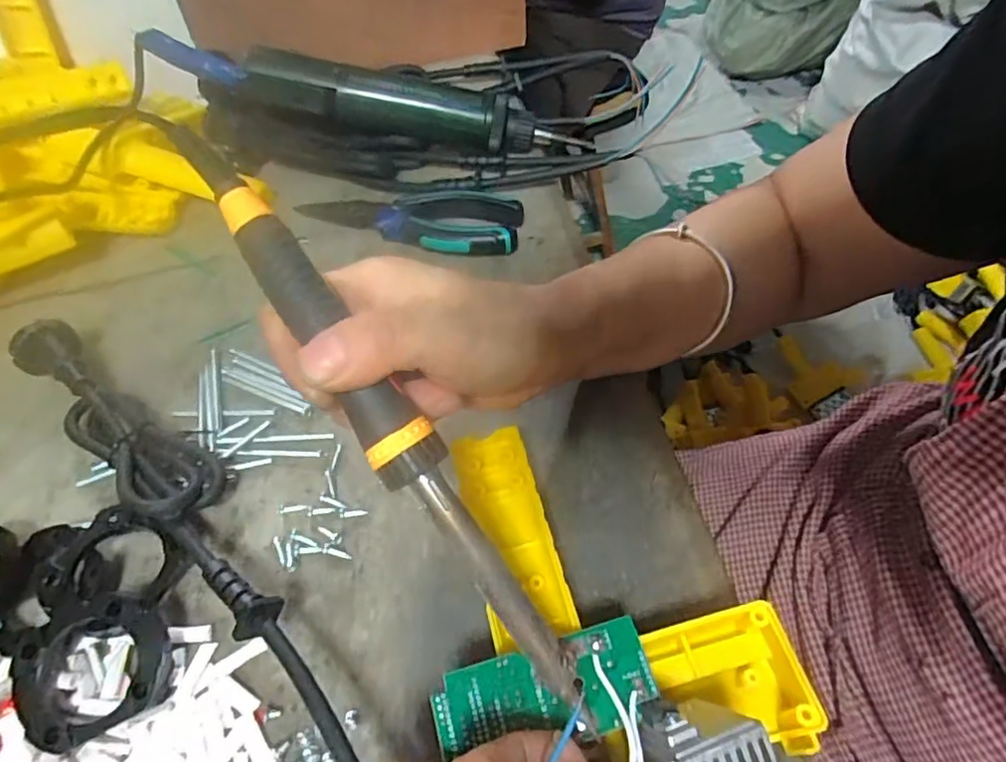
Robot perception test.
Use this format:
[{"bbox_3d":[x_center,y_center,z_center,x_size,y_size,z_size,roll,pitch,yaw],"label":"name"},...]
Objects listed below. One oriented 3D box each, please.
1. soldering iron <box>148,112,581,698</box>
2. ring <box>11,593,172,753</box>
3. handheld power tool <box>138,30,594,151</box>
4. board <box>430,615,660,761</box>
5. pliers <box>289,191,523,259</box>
[{"bbox_3d":[-0.044,0.008,0.201,0.021,0.019,0.227,-34,89,-19],"label":"soldering iron"},{"bbox_3d":[-0.167,0.117,0.240,0.058,0.015,0.047,-21,86,-14],"label":"ring"},{"bbox_3d":[-0.092,-0.200,0.418,0.301,0.031,0.033,8,53,-9],"label":"handheld power tool"},{"bbox_3d":[0.015,0.107,0.204,0.077,0.005,0.031,-10,59,-14],"label":"board"},{"bbox_3d":[-0.064,-0.113,0.404,0.152,0.017,0.055,11,55,13],"label":"pliers"}]

